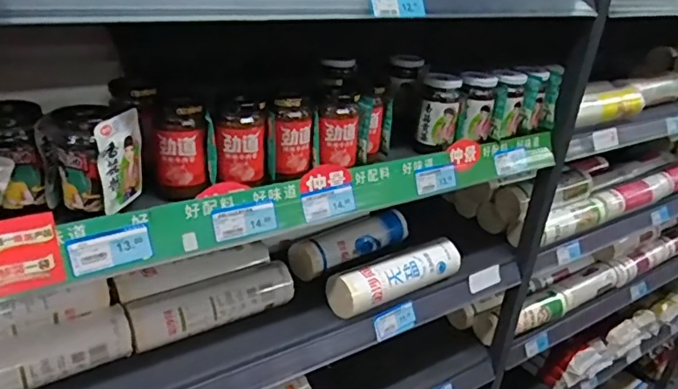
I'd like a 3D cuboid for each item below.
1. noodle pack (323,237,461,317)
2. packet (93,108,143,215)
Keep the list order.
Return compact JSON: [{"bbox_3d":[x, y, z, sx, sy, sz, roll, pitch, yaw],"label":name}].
[{"bbox_3d":[0.098,0.132,0.896,0.243,0.063,0.077,-10,33,-29],"label":"noodle pack"},{"bbox_3d":[-0.223,-0.033,0.556,0.012,0.092,0.063,12,29,9],"label":"packet"}]

